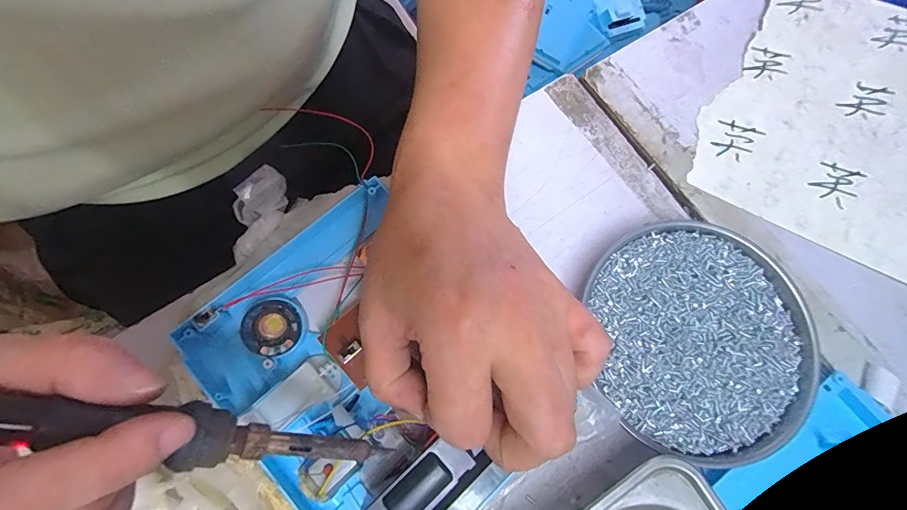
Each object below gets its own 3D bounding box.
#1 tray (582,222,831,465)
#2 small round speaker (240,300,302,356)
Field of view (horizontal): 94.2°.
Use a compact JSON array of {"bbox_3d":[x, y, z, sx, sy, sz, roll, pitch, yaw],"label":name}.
[{"bbox_3d":[0.149,0.049,0.251,0.128,0.020,0.131,1,75,-3],"label":"tray"},{"bbox_3d":[-0.093,0.037,0.214,0.026,0.013,0.028,1,75,-3],"label":"small round speaker"}]

